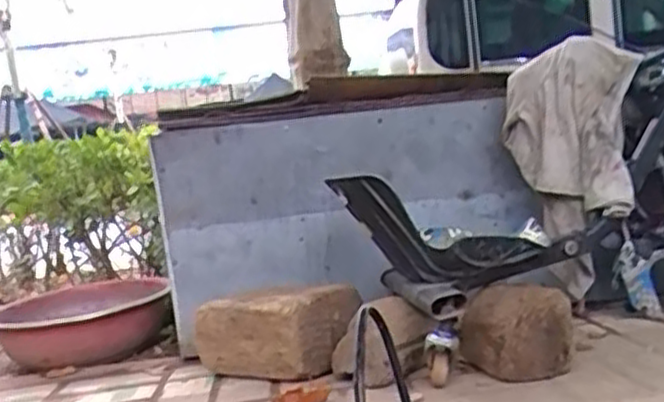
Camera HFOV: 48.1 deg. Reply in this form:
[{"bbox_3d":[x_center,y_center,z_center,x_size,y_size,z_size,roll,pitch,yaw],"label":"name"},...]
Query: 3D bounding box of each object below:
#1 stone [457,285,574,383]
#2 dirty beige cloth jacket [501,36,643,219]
[{"bbox_3d":[0.277,0.195,1.101,0.142,0.127,0.107,-7,4,-15],"label":"stone"},{"bbox_3d":[0.437,-0.148,1.349,0.089,0.276,0.288,-1,17,-37],"label":"dirty beige cloth jacket"}]

